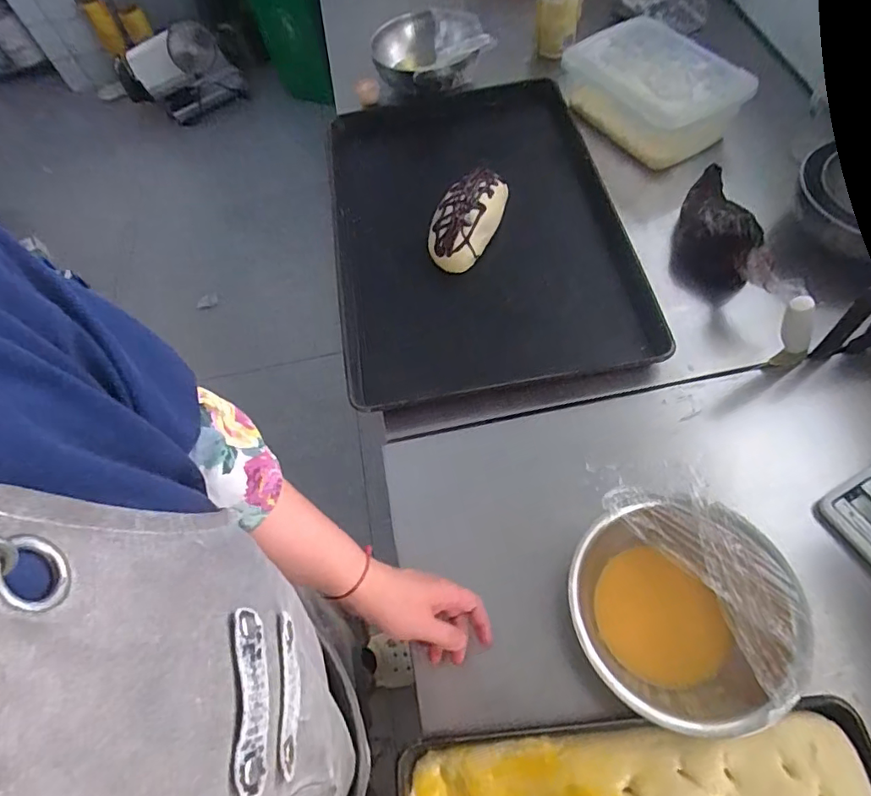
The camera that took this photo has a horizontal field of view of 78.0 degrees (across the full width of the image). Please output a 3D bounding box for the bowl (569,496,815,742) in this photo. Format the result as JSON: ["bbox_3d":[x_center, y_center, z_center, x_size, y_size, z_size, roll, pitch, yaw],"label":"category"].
[{"bbox_3d":[0.222,0.196,0.495,0.184,0.078,0.185,-3,62,5],"label":"bowl"}]

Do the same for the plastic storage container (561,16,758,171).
[{"bbox_3d":[0.333,-0.485,0.842,0.164,0.102,0.267,-33,63,-11],"label":"plastic storage container"}]

